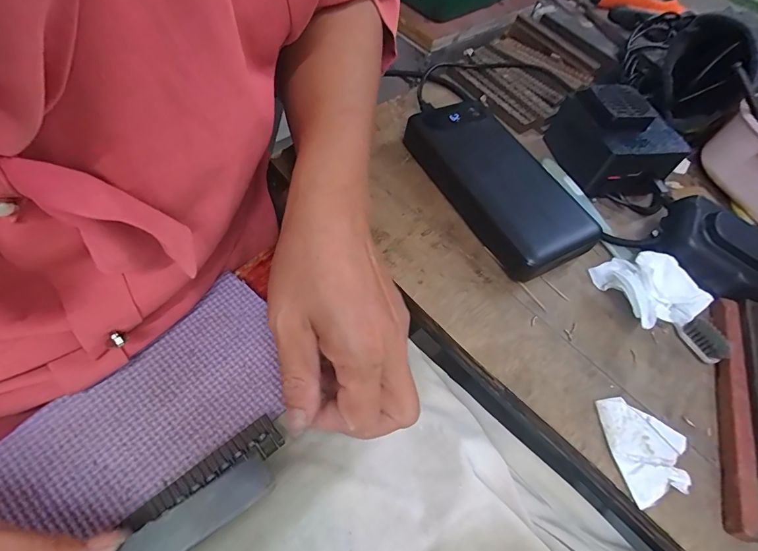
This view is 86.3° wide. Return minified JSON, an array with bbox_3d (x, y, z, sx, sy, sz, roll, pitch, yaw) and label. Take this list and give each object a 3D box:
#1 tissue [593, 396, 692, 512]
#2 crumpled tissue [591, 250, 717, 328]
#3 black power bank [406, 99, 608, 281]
[{"bbox_3d":[0.145,0.092,0.222,0.040,0.008,0.052,-9,60,-15],"label":"tissue"},{"bbox_3d":[0.178,0.009,0.268,0.048,0.024,0.052,-8,60,-14],"label":"crumpled tissue"},{"bbox_3d":[0.088,-0.070,0.303,0.072,0.025,0.155,-21,64,-21],"label":"black power bank"}]

